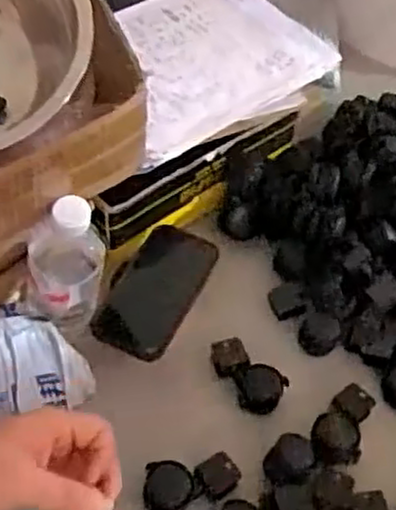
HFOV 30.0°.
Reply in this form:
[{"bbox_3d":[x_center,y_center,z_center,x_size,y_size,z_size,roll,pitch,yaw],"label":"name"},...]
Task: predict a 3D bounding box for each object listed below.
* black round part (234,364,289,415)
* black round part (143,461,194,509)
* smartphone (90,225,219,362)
[{"bbox_3d":[0.062,0.136,0.754,0.050,0.021,0.046,2,51,-3],"label":"black round part"},{"bbox_3d":[-0.027,0.214,0.678,0.045,0.011,0.046,2,51,-3],"label":"black round part"},{"bbox_3d":[-0.047,0.034,0.800,0.089,0.015,0.158,22,60,15],"label":"smartphone"}]

